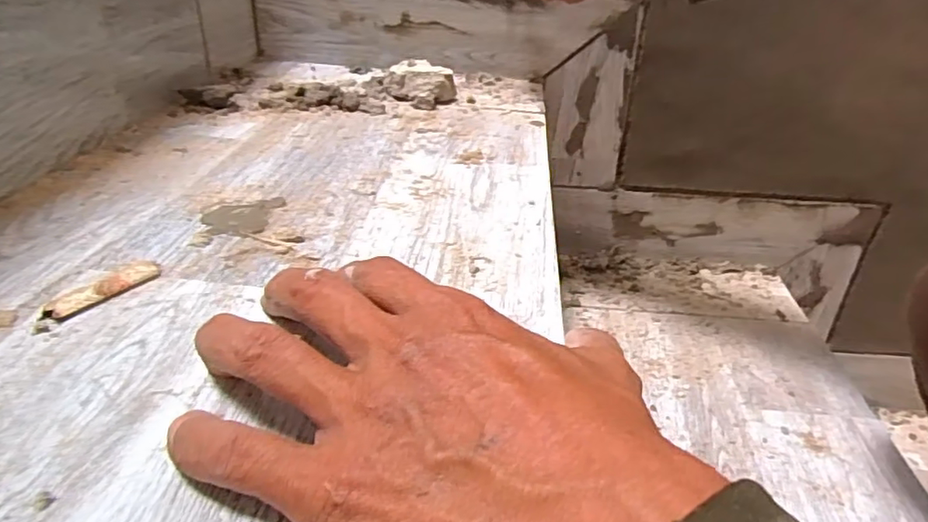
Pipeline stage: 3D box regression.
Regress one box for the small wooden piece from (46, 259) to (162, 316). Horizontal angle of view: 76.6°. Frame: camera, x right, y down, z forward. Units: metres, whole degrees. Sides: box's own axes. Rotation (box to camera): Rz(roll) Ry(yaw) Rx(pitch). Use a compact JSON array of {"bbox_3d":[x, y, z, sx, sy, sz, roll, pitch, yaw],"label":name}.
[{"bbox_3d":[-0.142,0.011,0.234,0.010,0.006,0.041,21,35,25],"label":"small wooden piece"}]

